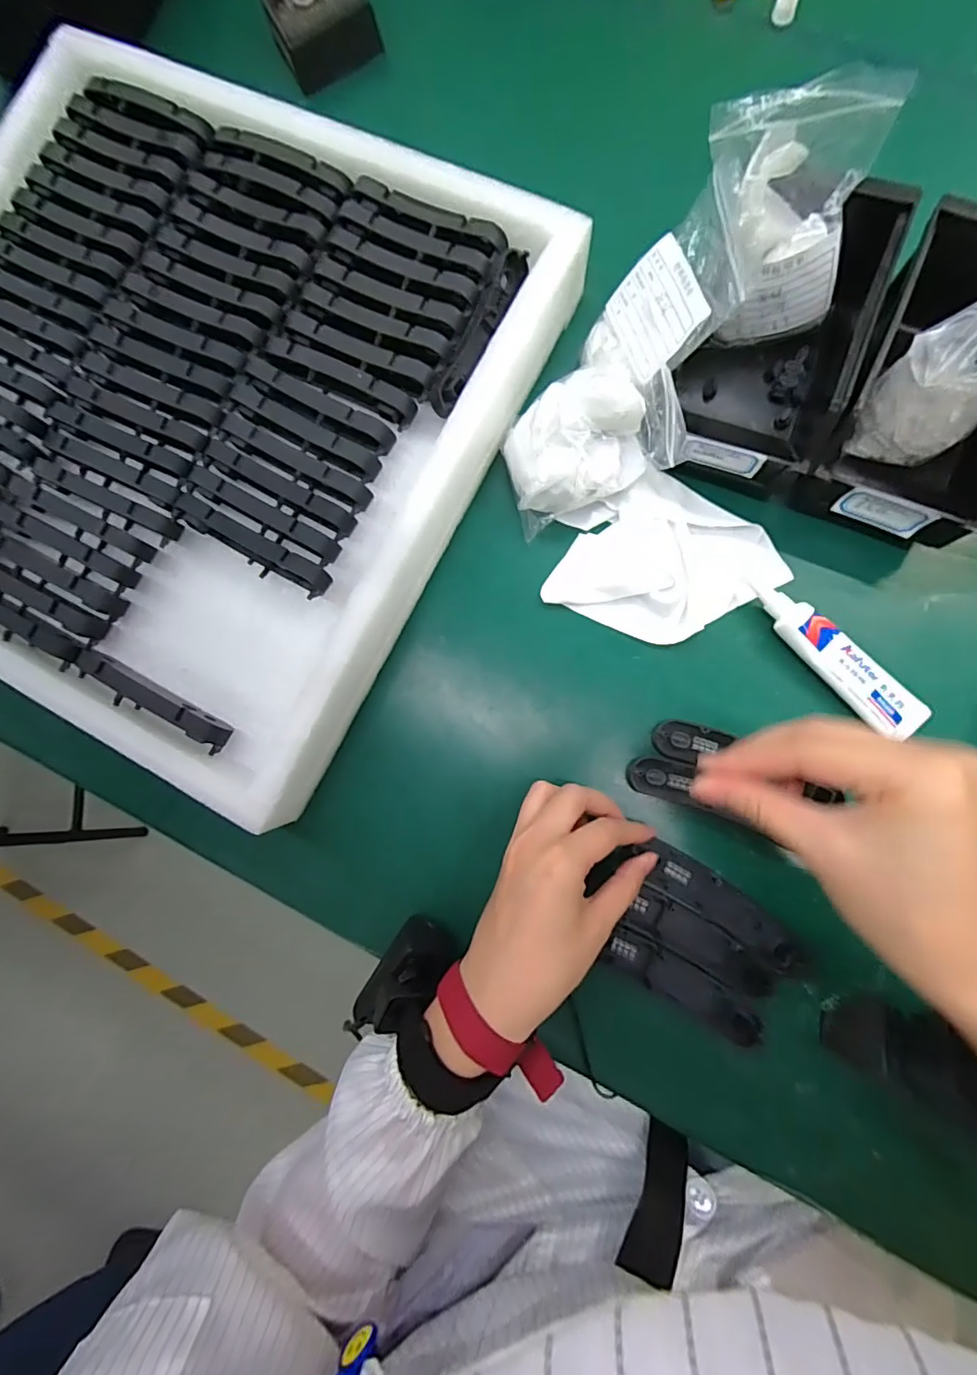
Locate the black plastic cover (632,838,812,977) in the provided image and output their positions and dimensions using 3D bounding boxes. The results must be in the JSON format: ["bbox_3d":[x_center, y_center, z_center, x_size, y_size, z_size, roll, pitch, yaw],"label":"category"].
[{"bbox_3d":[0.149,0.138,0.336,0.113,0.016,0.029,36,89,8],"label":"black plastic cover"}]

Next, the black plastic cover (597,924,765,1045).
[{"bbox_3d":[0.123,0.188,0.334,0.108,0.010,0.027,28,88,9],"label":"black plastic cover"}]

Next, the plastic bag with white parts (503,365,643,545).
[{"bbox_3d":[0.060,-0.161,0.357,0.098,0.059,0.078,-17,82,5],"label":"plastic bag with white parts"}]

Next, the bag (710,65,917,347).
[{"bbox_3d":[0.177,-0.275,0.331,0.094,0.122,0.071,0,84,7],"label":"bag"}]

